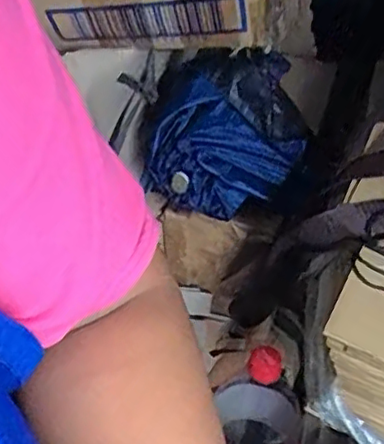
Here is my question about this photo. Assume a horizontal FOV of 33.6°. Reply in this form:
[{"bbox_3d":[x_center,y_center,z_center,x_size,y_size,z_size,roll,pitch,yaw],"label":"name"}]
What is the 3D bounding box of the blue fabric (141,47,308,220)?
[{"bbox_3d":[0.030,-0.085,0.574,0.144,0.117,0.102,11,44,4],"label":"blue fabric"}]

